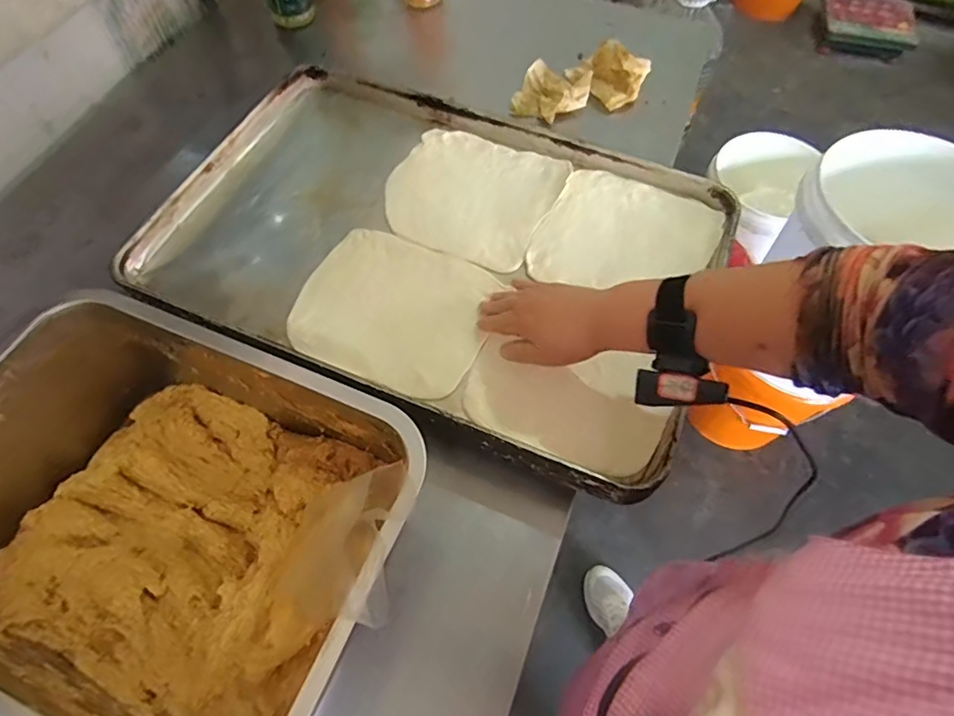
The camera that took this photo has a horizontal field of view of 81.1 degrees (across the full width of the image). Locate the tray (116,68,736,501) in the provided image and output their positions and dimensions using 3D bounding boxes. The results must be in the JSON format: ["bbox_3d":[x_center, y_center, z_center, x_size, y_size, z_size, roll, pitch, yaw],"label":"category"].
[{"bbox_3d":[-0.042,-0.137,0.635,0.585,0.038,0.409,22,63,11],"label":"tray"}]

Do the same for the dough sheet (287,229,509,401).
[{"bbox_3d":[-0.085,-0.053,0.584,0.194,0.005,0.170,22,63,11],"label":"dough sheet"}]

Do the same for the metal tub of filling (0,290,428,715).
[{"bbox_3d":[-0.236,0.124,0.432,0.353,0.146,0.260,21,62,11],"label":"metal tub of filling"}]

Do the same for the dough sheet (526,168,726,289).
[{"bbox_3d":[0.172,-0.142,0.639,0.188,0.007,0.177,21,62,11],"label":"dough sheet"}]

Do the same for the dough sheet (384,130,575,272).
[{"bbox_3d":[-0.006,-0.199,0.671,0.186,0.012,0.190,22,63,11],"label":"dough sheet"}]

